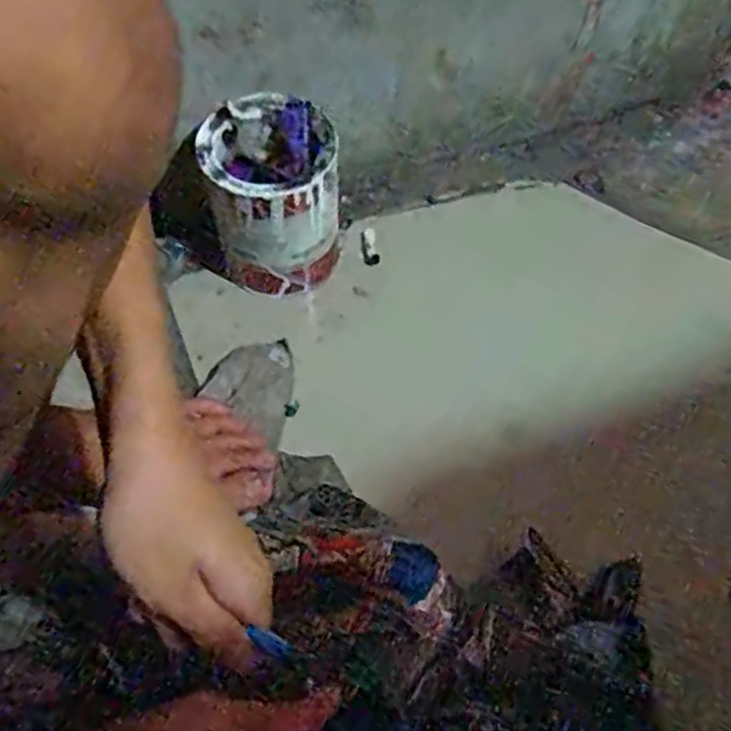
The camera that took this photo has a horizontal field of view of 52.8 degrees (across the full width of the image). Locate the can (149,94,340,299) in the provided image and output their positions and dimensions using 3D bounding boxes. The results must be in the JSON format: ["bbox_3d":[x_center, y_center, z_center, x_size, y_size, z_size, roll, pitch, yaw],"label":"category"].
[{"bbox_3d":[-0.082,-0.142,0.626,0.118,0.134,0.104,14,61,8],"label":"can"}]

